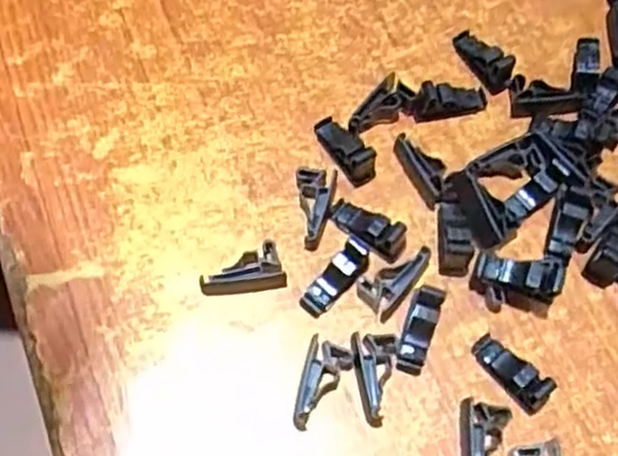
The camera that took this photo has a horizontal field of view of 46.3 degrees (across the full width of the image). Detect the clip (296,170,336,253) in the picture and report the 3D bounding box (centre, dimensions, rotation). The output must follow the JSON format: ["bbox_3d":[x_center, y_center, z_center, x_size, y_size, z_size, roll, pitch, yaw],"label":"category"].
[{"bbox_3d":[0.002,-0.007,0.274,0.014,0.008,0.030,5,67,-1],"label":"clip"}]

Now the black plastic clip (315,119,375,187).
[{"bbox_3d":[0.014,-0.032,0.282,0.012,0.013,0.031,-34,73,-16],"label":"black plastic clip"}]

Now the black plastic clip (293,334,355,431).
[{"bbox_3d":[0.002,0.054,0.249,0.016,0.008,0.030,25,68,7],"label":"black plastic clip"}]

